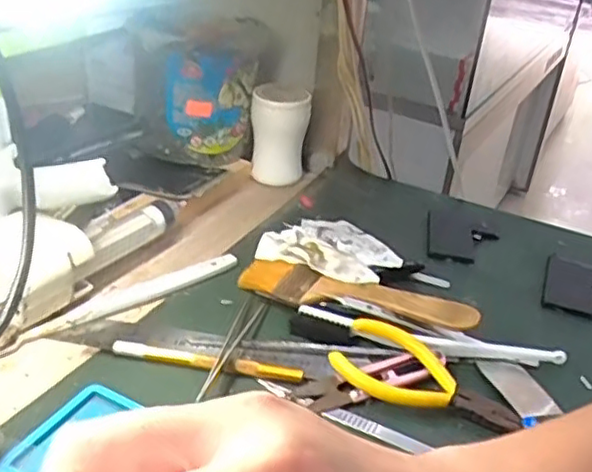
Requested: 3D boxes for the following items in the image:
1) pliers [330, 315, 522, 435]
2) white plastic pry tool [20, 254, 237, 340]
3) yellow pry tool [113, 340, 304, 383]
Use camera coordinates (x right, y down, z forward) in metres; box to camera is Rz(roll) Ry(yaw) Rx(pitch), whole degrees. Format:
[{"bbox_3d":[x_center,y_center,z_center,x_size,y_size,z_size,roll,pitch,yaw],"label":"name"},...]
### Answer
[{"bbox_3d":[0.078,0.085,0.390,0.110,0.019,0.051,18,33,19],"label":"pliers"},{"bbox_3d":[-0.109,0.038,0.450,0.150,0.010,0.016,-17,38,-34],"label":"white plastic pry tool"},{"bbox_3d":[-0.053,0.076,0.399,0.115,0.008,0.012,7,31,2],"label":"yellow pry tool"}]

